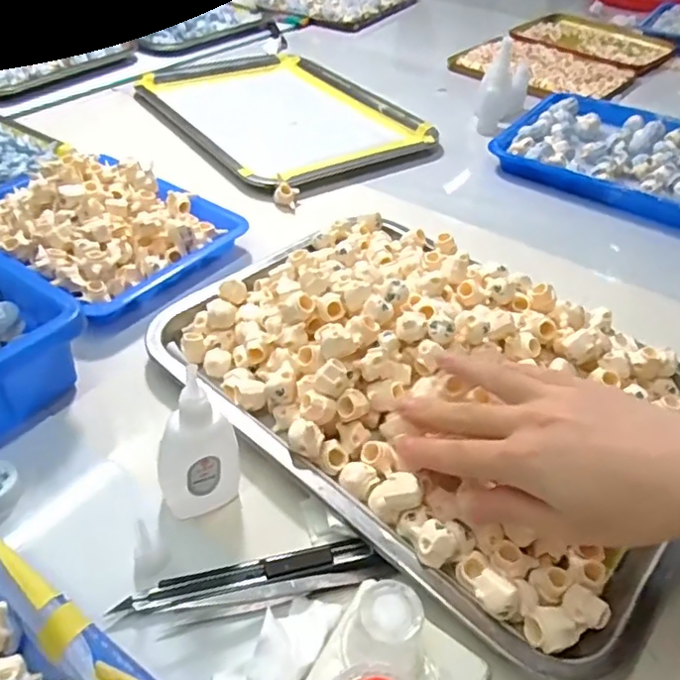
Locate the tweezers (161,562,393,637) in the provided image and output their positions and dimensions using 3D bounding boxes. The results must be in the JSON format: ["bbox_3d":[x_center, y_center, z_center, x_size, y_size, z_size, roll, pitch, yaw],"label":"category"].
[{"bbox_3d":[-0.029,0.127,0.300,0.114,0.004,0.011,-8,43,-13],"label":"tweezers"}]

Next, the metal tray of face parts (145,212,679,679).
[{"bbox_3d":[0.070,0.013,0.397,0.350,0.050,0.253,35,52,27],"label":"metal tray of face parts"}]

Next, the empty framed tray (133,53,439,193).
[{"bbox_3d":[-0.086,-0.292,0.761,0.260,0.021,0.371,-24,49,-28],"label":"empty framed tray"}]

